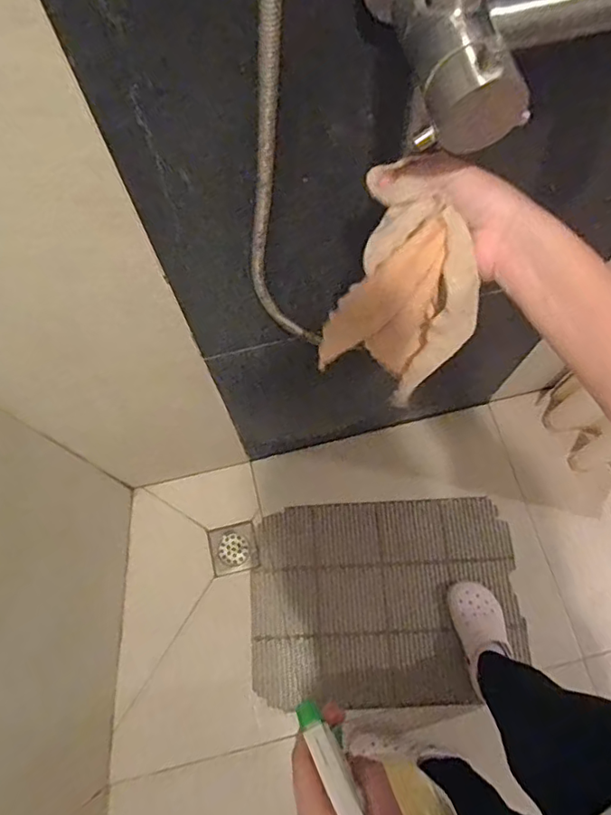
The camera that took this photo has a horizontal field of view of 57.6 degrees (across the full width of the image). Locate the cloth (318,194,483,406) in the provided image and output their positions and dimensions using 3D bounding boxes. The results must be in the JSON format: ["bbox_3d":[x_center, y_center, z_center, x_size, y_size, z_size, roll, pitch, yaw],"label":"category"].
[{"bbox_3d":[0.069,-0.062,0.408,0.088,0.133,0.100,36,75,12],"label":"cloth"}]

